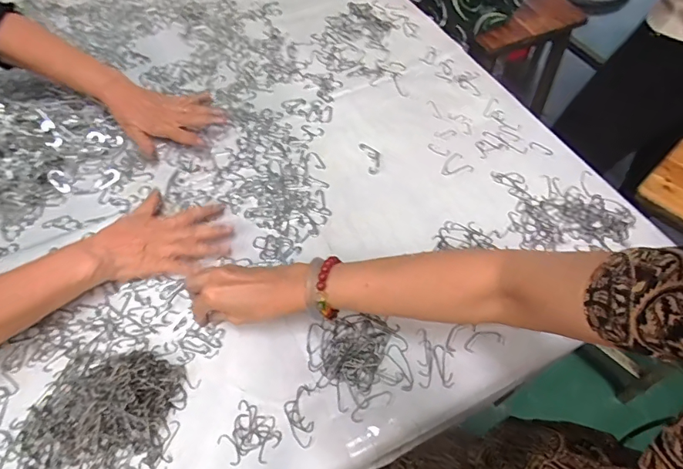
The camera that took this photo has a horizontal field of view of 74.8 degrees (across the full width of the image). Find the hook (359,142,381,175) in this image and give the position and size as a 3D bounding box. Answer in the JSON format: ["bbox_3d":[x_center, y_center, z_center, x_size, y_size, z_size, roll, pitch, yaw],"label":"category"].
[{"bbox_3d":[0.045,-0.112,0.647,0.025,0.004,0.063,-12,58,-6],"label":"hook"}]

